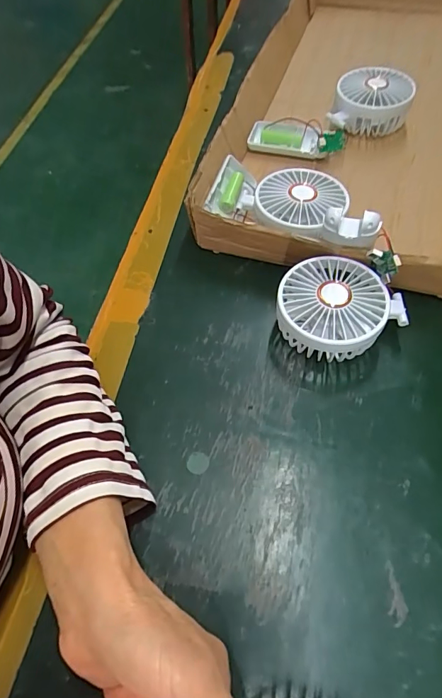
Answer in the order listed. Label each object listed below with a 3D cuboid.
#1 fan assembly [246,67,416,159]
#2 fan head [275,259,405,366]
[{"bbox_3d":[0.127,-0.265,0.479,0.191,0.044,0.088,-21,59,-9],"label":"fan assembly"},{"bbox_3d":[0.093,-0.031,0.351,0.088,0.045,0.085,-2,58,3],"label":"fan head"}]

